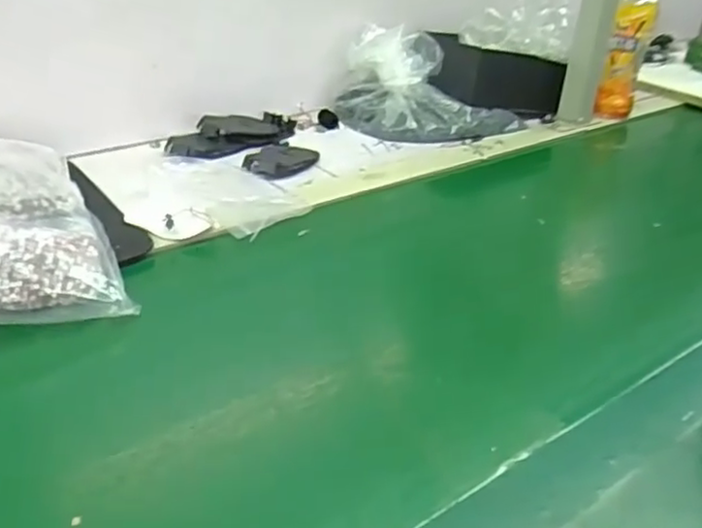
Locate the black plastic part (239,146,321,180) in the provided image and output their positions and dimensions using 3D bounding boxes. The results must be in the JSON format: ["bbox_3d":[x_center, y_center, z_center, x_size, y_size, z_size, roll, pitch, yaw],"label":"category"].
[{"bbox_3d":[-0.089,-0.140,0.882,0.071,0.016,0.116,21,36,27],"label":"black plastic part"}]

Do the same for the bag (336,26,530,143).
[{"bbox_3d":[0.122,-0.270,1.018,0.282,0.114,0.172,5,32,3],"label":"bag"}]

